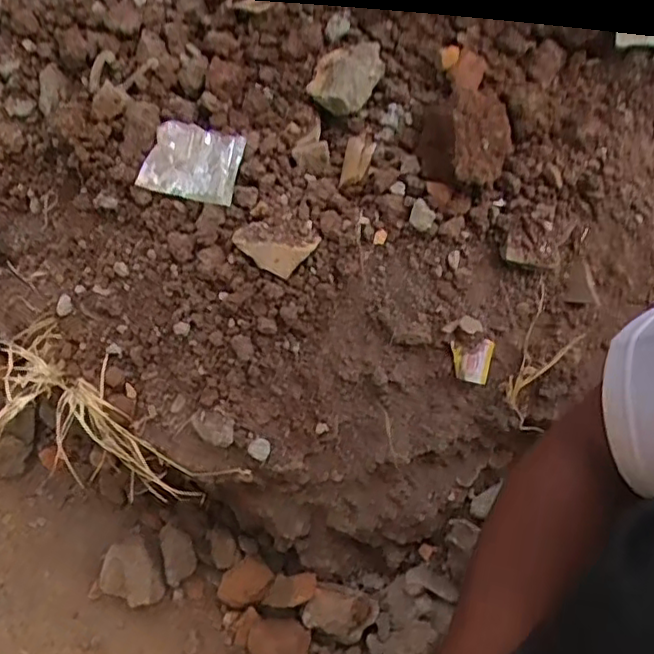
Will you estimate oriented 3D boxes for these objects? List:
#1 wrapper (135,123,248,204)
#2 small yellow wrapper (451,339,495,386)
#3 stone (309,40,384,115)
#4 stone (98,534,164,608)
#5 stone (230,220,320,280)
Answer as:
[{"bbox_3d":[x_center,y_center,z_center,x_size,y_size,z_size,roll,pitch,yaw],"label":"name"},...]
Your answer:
[{"bbox_3d":[-0.105,-0.130,0.503,0.080,0.006,0.060,14,82,15],"label":"wrapper"},{"bbox_3d":[0.112,0.025,0.499,0.038,0.005,0.035,13,99,-21],"label":"small yellow wrapper"},{"bbox_3d":[0.015,-0.202,0.502,0.056,0.030,0.077,1,66,1],"label":"stone"},{"bbox_3d":[-0.191,0.245,0.649,0.071,0.041,0.064,20,68,9],"label":"stone"},{"bbox_3d":[-0.040,-0.059,0.480,0.061,0.014,0.032,12,67,6],"label":"stone"}]

